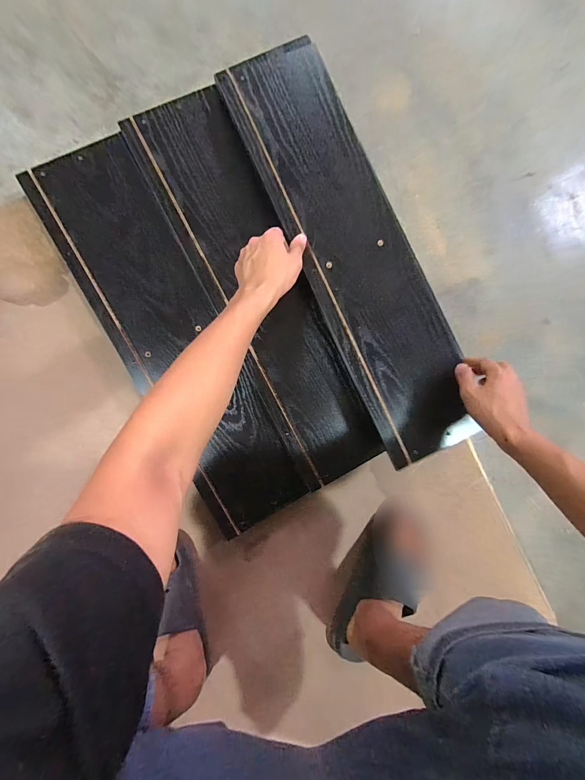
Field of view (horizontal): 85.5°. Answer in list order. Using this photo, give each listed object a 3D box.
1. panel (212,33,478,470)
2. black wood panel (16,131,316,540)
[{"bbox_3d":[0.103,-0.223,0.506,0.183,0.018,0.676,-23,90,-3],"label":"panel"},{"bbox_3d":[-0.191,-0.083,0.531,0.171,0.016,0.677,-29,94,-3],"label":"black wood panel"}]

